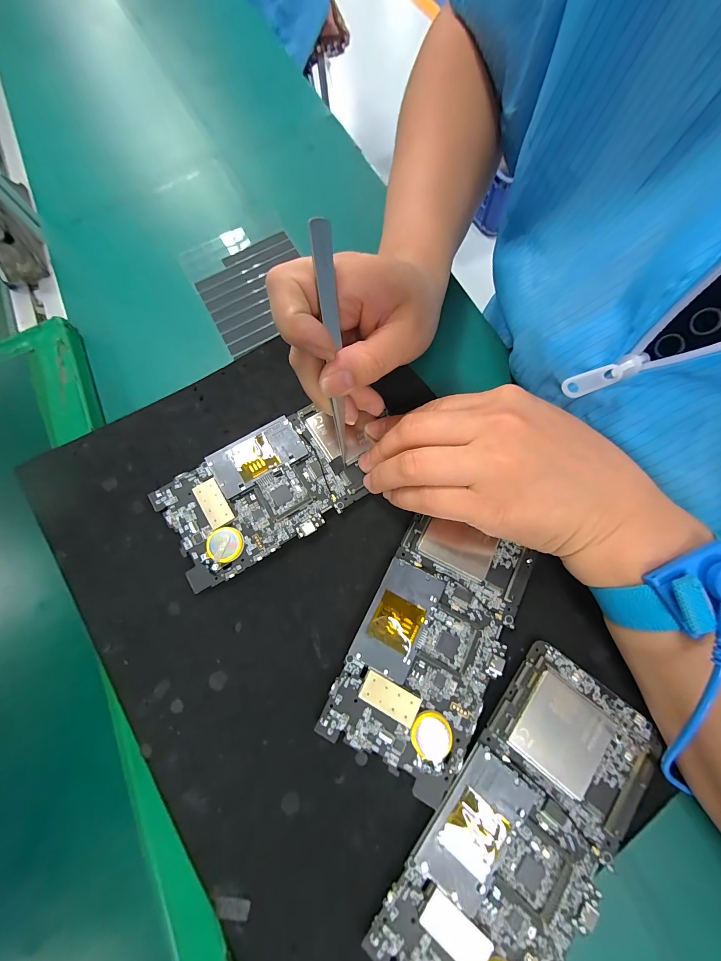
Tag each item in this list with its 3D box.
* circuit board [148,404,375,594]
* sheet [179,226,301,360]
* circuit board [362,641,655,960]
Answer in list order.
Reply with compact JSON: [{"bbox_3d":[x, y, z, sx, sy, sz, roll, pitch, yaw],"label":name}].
[{"bbox_3d":[-0.054,0.002,0.208,0.129,0.006,0.072,-30,74,-10],"label":"circuit board"},{"bbox_3d":[-0.091,-0.168,0.281,0.089,0.004,0.116,-30,77,-6],"label":"sheet"},{"bbox_3d":[0.078,0.163,0.156,0.071,0.005,0.152,39,76,12],"label":"circuit board"}]

